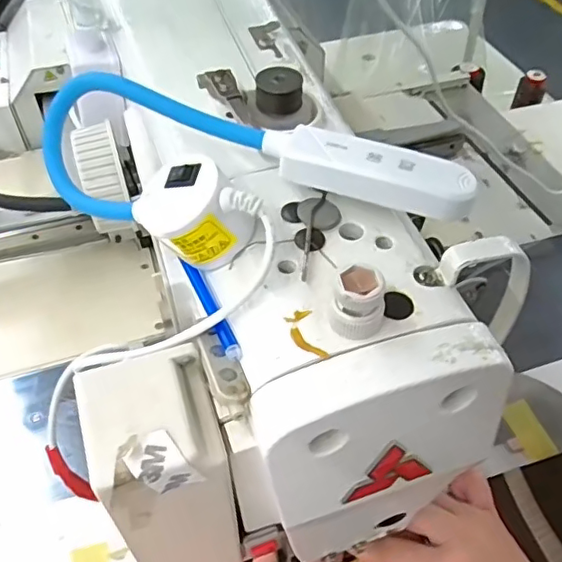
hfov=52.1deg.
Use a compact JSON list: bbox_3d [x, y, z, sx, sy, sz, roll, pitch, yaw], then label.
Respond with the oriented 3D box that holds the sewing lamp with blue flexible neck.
[{"bbox_3d":[-0.019,-0.038,0.227,0.187,0.043,0.068,11,51,8],"label":"sewing lamp with blue flexible neck"}]

